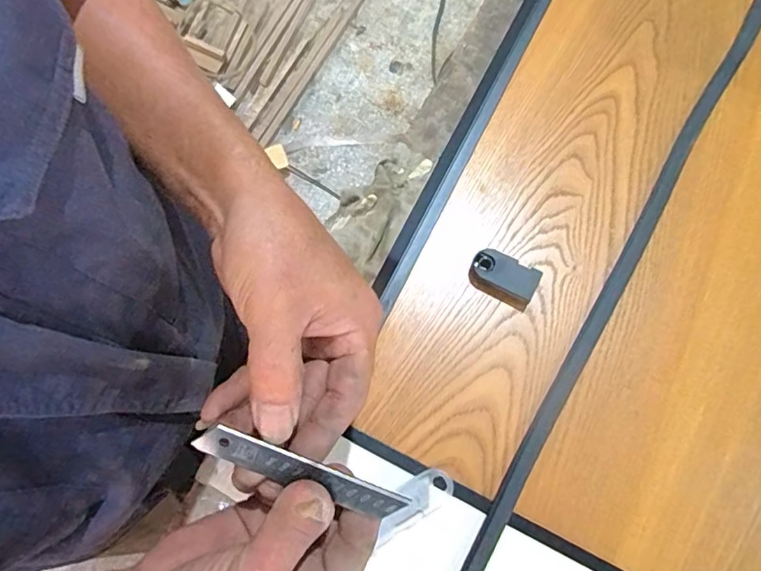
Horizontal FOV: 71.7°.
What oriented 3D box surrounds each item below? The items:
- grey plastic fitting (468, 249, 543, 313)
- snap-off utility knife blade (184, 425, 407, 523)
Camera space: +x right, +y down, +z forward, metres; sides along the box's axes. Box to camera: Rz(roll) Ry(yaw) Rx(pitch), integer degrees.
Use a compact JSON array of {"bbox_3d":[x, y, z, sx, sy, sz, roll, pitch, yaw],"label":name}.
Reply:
[{"bbox_3d":[0.091,-0.005,0.393,0.049,0.015,0.030,29,77,7],"label":"grey plastic fitting"},{"bbox_3d":[-0.037,0.090,0.252,0.103,0.004,0.019,24,111,-6],"label":"snap-off utility knife blade"}]

